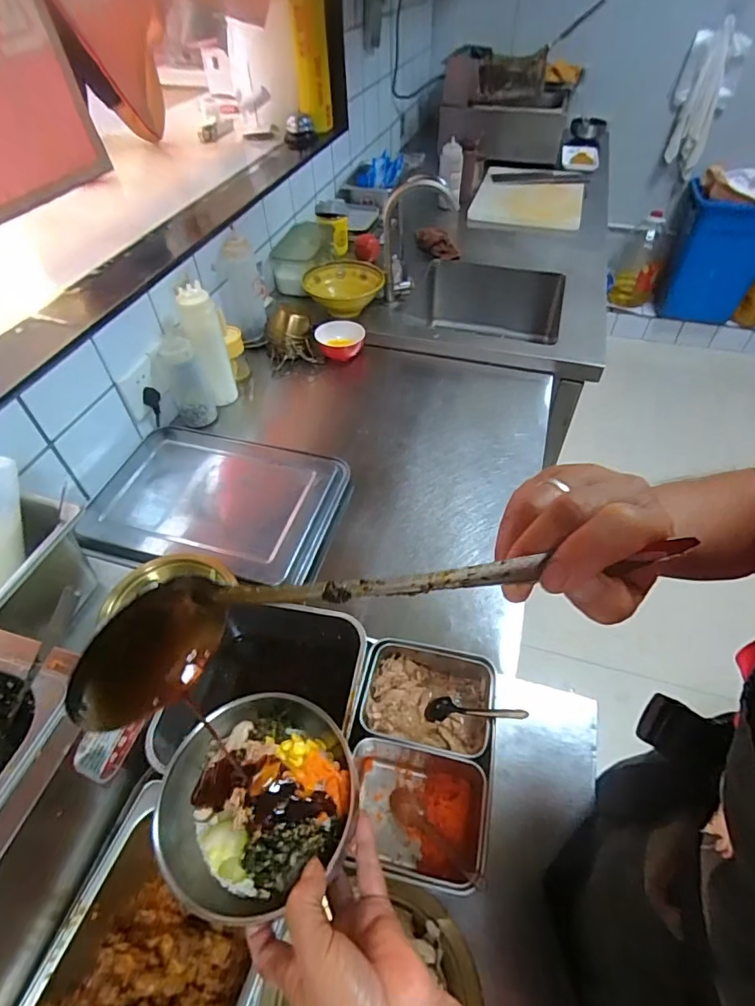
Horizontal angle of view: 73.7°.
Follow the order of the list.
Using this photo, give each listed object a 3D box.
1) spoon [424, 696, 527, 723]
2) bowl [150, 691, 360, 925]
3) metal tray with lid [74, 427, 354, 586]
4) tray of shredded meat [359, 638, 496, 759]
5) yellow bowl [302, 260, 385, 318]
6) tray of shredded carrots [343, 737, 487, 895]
[{"bbox_3d":[0.104,0.225,0.546,0.121,0.014,0.027,-16,37,39],"label":"spoon"},{"bbox_3d":[-0.084,0.208,0.360,0.133,0.043,0.133,-1,49,1],"label":"bowl"},{"bbox_3d":[-0.267,0.001,0.822,0.409,0.046,0.280,10,50,10],"label":"metal tray with lid"},{"bbox_3d":[0.058,0.227,0.574,0.143,0.057,0.110,8,50,8],"label":"tray of shredded meat"},{"bbox_3d":[-0.070,-0.506,1.201,0.181,0.076,0.174,-1,49,1],"label":"yellow bowl"},{"bbox_3d":[0.032,0.309,0.500,0.142,0.060,0.113,7,50,8],"label":"tray of shredded carrots"}]

